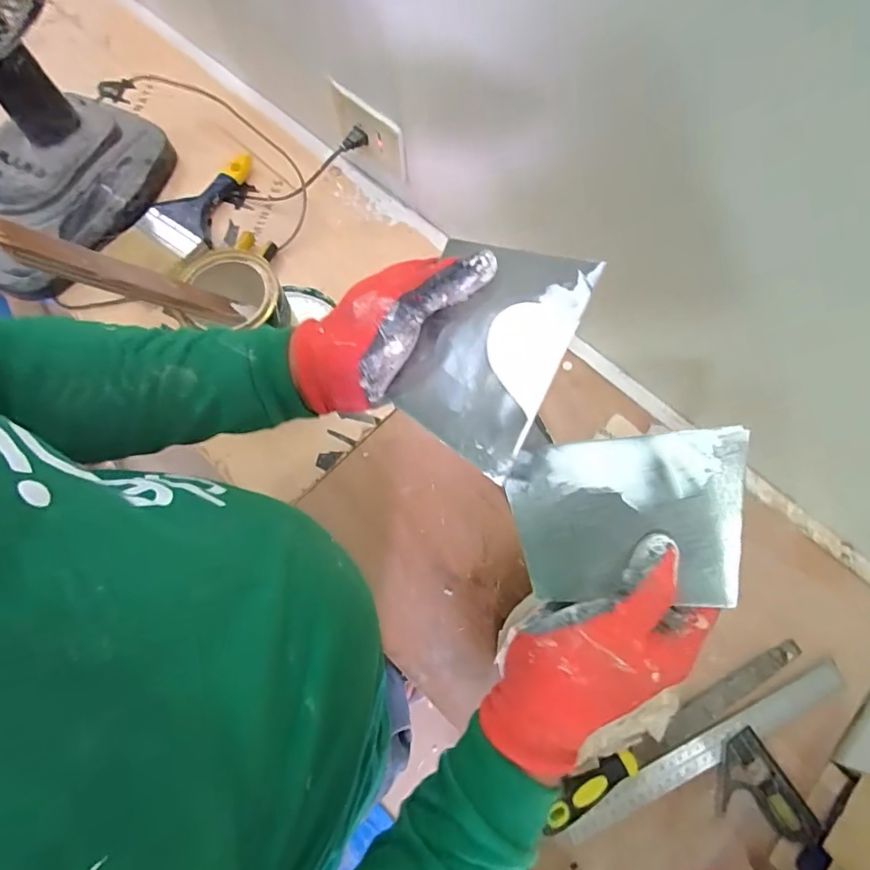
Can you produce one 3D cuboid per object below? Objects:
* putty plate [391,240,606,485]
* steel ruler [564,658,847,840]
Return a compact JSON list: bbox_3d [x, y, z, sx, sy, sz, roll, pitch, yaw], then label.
[{"bbox_3d":[0.032,-0.053,0.327,0.091,0.007,0.137,25,99,18],"label":"putty plate"},{"bbox_3d":[0.258,0.294,0.483,0.298,0.010,0.025,-26,68,-7],"label":"steel ruler"}]

